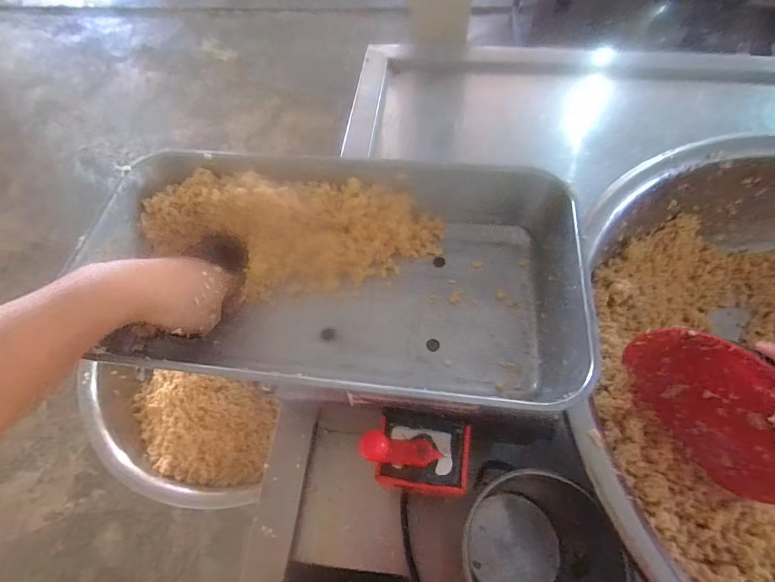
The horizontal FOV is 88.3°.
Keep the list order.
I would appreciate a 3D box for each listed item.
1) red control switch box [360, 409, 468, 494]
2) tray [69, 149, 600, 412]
[{"bbox_3d":[0.025,0.129,0.328,0.088,0.052,0.063,8,62,6],"label":"red control switch box"},{"bbox_3d":[-0.047,-0.021,0.340,0.380,0.083,0.191,6,62,6],"label":"tray"}]

